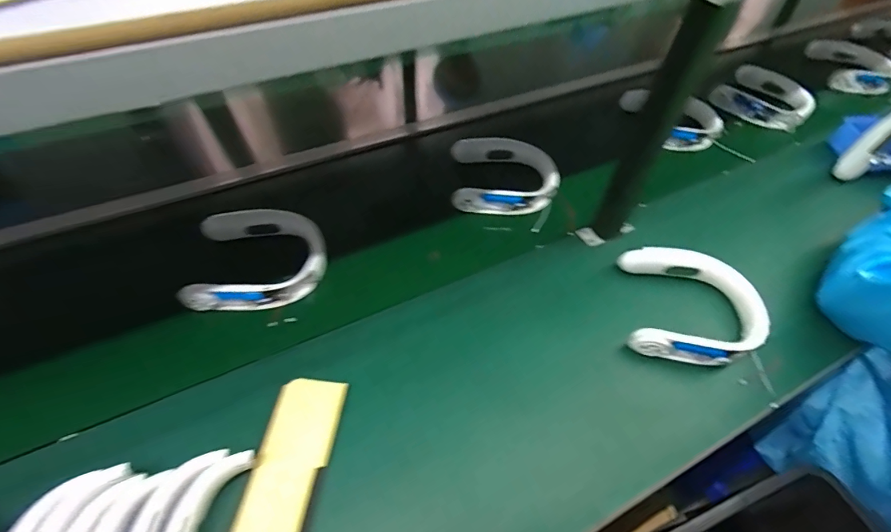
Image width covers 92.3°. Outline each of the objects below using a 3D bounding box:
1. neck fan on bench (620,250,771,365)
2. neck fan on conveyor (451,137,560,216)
[{"bbox_3d":[0.394,0.063,0.684,0.201,0.062,0.190,8,53,4],"label":"neck fan on bench"},{"bbox_3d":[0.127,-0.186,0.881,0.235,0.076,0.189,-4,53,-5],"label":"neck fan on conveyor"}]

